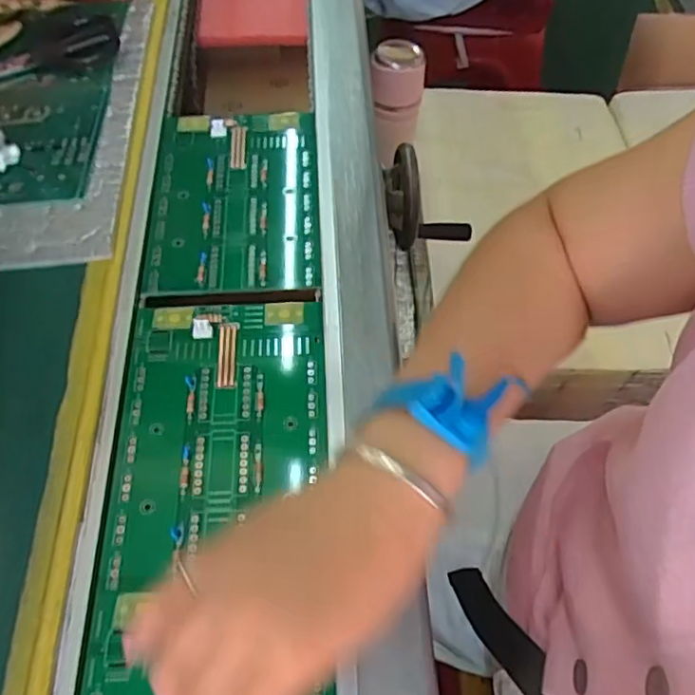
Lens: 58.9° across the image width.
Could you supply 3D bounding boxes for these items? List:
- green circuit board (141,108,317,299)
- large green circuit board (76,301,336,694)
[{"bbox_3d":[-0.084,-0.116,0.466,0.119,0.008,0.176,-2,60,-3],"label":"green circuit board"},{"bbox_3d":[-0.071,0.125,0.323,0.123,0.007,0.353,-1,59,-3],"label":"large green circuit board"}]

